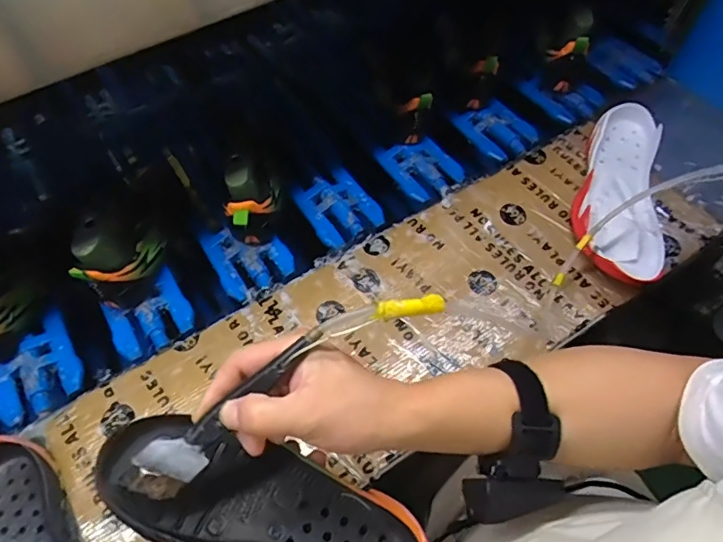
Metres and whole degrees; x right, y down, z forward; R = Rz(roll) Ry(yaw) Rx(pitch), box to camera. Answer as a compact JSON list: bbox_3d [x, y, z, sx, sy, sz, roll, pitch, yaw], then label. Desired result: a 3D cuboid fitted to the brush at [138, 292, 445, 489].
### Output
[{"bbox_3d":[-0.045,0.069,0.330,0.217,0.037,0.011,-33,26,-2],"label":"brush"}]

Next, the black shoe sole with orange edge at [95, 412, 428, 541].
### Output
[{"bbox_3d":[-0.064,0.163,0.349,0.223,0.059,0.078,22,60,-6],"label":"black shoe sole with orange edge"}]

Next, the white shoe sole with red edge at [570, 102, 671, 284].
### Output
[{"bbox_3d":[0.322,-0.091,0.615,0.109,0.073,0.241,14,64,7],"label":"white shoe sole with red edge"}]

